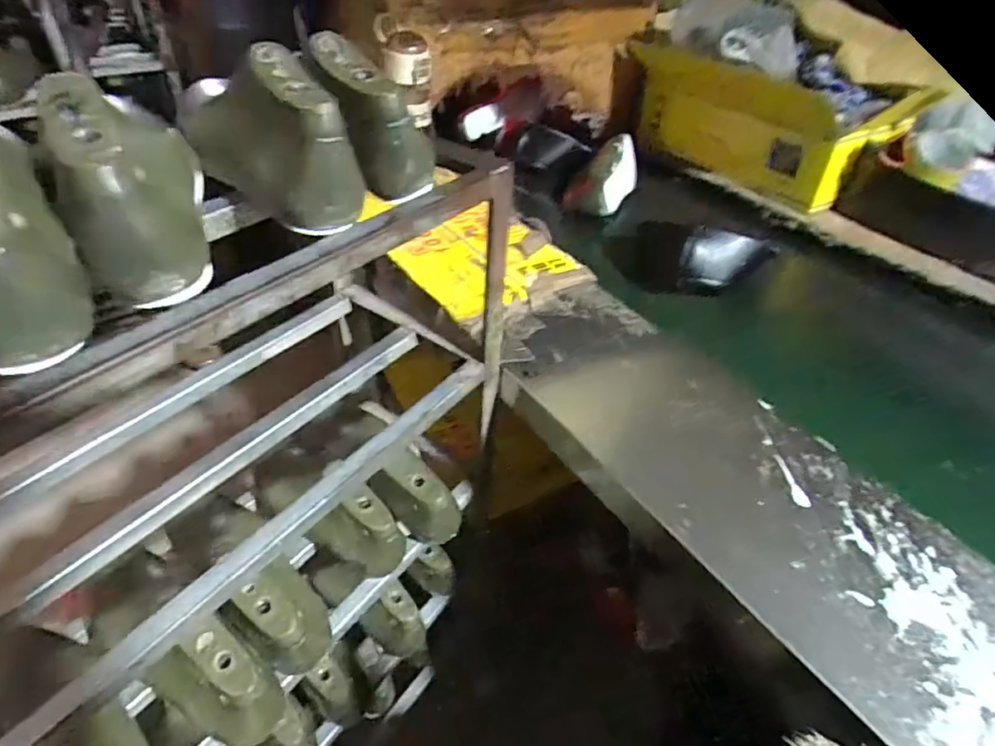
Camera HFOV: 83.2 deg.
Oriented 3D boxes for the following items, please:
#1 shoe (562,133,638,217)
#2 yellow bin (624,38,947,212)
[{"bbox_3d":[0.191,-0.357,1.017,0.109,0.079,0.236,14,44,11],"label":"shoe"},{"bbox_3d":[0.469,-0.476,1.047,0.179,0.191,0.512,-21,48,-25],"label":"yellow bin"}]

